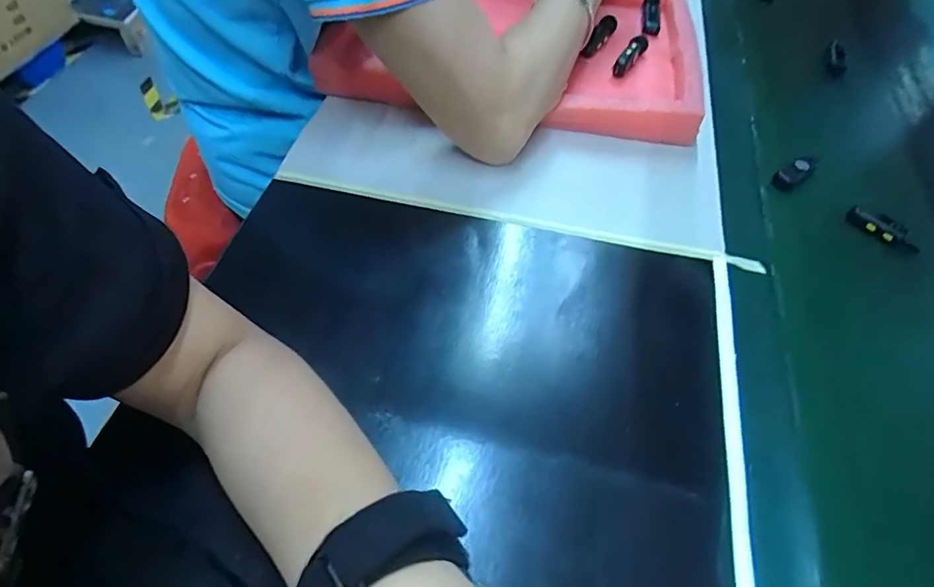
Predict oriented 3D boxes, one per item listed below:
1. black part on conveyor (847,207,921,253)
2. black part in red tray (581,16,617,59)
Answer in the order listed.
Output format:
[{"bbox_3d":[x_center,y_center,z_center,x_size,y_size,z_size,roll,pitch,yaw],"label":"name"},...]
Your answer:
[{"bbox_3d":[0.345,-0.054,0.429,0.013,0.022,0.057,-31,61,-23],"label":"black part on conveyor"},{"bbox_3d":[0.133,-0.258,0.521,0.016,0.019,0.057,29,70,17],"label":"black part in red tray"}]

